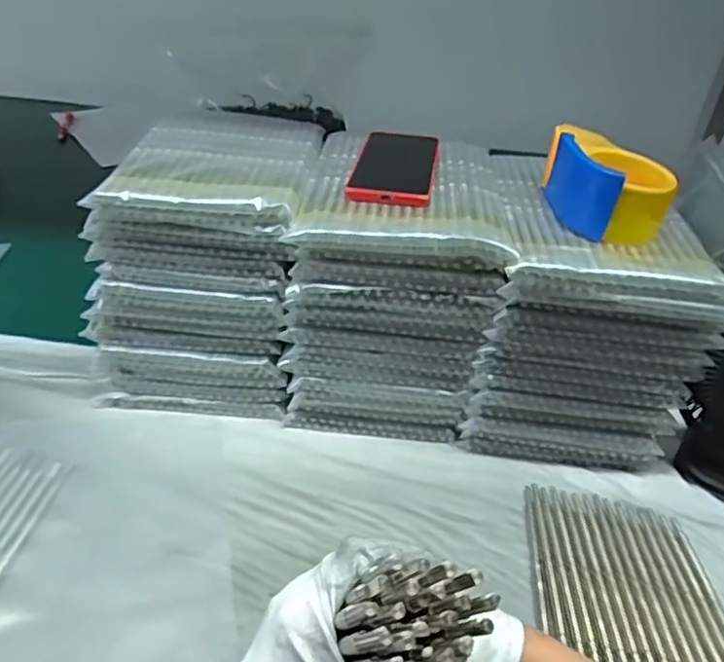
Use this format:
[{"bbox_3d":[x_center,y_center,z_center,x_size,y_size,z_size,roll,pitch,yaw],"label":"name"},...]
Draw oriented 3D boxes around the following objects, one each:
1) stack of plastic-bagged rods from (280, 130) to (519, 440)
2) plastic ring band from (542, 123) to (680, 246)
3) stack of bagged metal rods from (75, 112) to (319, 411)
[{"bbox_3d":[0.031,-0.057,0.673,0.184,0.223,0.248,8,36,1],"label":"stack of plastic-bagged rods"},{"bbox_3d":[0.220,-0.134,0.576,0.076,0.065,0.142,-4,36,-15],"label":"plastic ring band"},{"bbox_3d":[-0.150,-0.089,0.693,0.177,0.219,0.268,7,36,1],"label":"stack of bagged metal rods"}]

